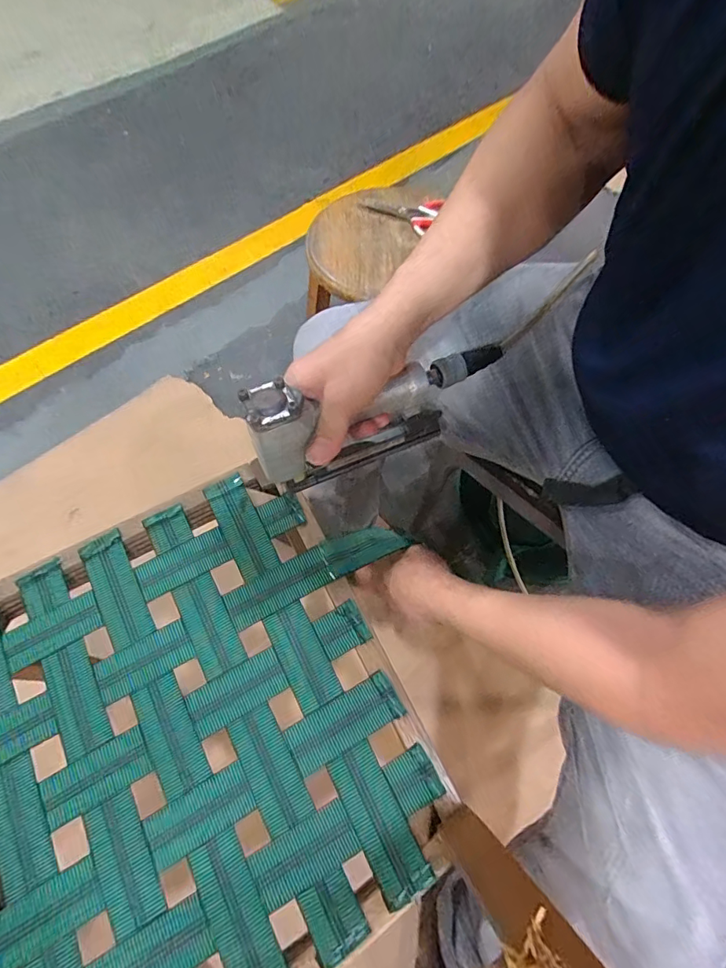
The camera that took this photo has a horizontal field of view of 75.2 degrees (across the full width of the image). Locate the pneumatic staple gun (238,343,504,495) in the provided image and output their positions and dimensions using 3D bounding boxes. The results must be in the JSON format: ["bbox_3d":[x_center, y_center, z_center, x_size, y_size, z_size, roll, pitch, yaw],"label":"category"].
[{"bbox_3d":[0.008,-0.067,0.463,0.252,0.117,0.051,-19,68,-24],"label":"pneumatic staple gun"}]

